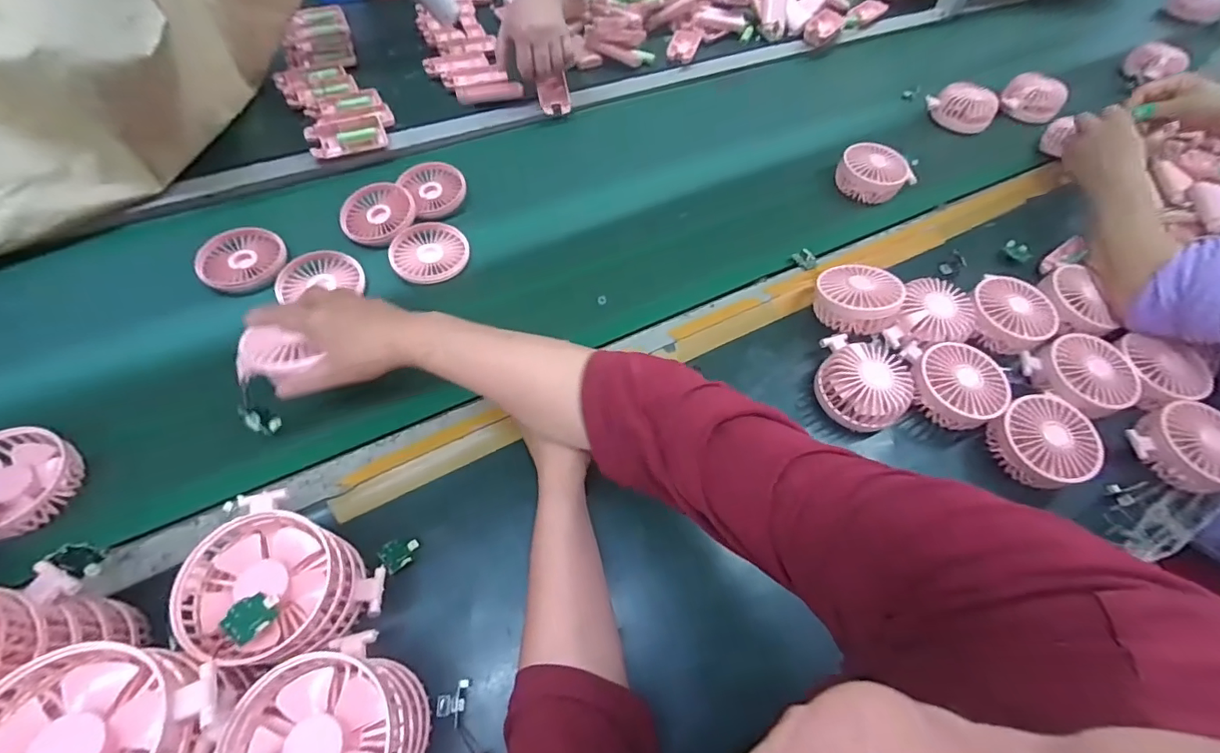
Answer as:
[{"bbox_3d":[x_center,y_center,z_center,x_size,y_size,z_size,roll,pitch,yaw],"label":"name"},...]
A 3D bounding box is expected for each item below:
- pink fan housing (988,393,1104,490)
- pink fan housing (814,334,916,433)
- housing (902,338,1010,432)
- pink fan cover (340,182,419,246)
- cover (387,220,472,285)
[{"bbox_3d":[0.427,0.065,0.507,0.085,0.044,0.083,2,57,-3],"label":"pink fan housing"},{"bbox_3d":[0.259,0.007,0.530,0.083,0.042,0.096,15,58,5],"label":"pink fan housing"},{"bbox_3d":[0.356,0.010,0.537,0.094,0.046,0.089,10,57,2],"label":"housing"},{"bbox_3d":[-0.286,-0.204,0.637,0.087,0.014,0.077,-17,80,-9],"label":"pink fan cover"},{"bbox_3d":[-0.213,-0.149,0.608,0.087,0.005,0.089,-16,62,-13],"label":"cover"}]

